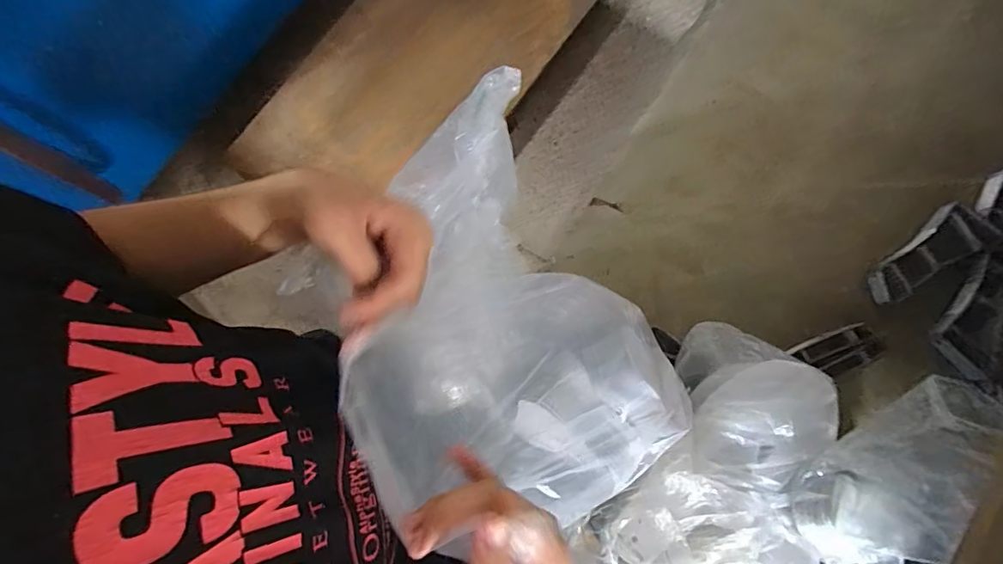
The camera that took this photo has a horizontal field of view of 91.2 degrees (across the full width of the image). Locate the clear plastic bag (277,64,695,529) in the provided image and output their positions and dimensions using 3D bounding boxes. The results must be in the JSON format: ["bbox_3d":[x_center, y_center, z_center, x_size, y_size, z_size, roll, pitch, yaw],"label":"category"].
[{"bbox_3d":[-0.016,0.050,0.476,0.299,0.146,0.404,-33,80,-5],"label":"clear plastic bag"}]

